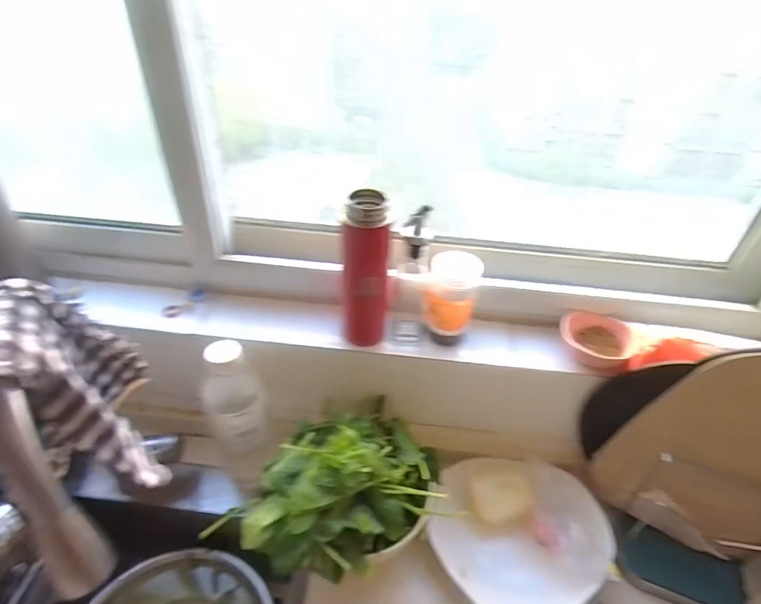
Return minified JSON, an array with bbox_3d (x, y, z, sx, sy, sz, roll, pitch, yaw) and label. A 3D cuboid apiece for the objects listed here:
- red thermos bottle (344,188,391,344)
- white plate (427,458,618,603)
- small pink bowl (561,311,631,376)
[{"bbox_3d":[-0.019,-0.033,0.583,0.052,0.201,0.060,9,39,7],"label":"red thermos bottle"},{"bbox_3d":[0.185,0.314,0.629,0.228,0.071,0.202,30,46,29],"label":"white plate"},{"bbox_3d":[0.297,0.051,0.641,0.088,0.038,0.087,19,41,18],"label":"small pink bowl"}]

